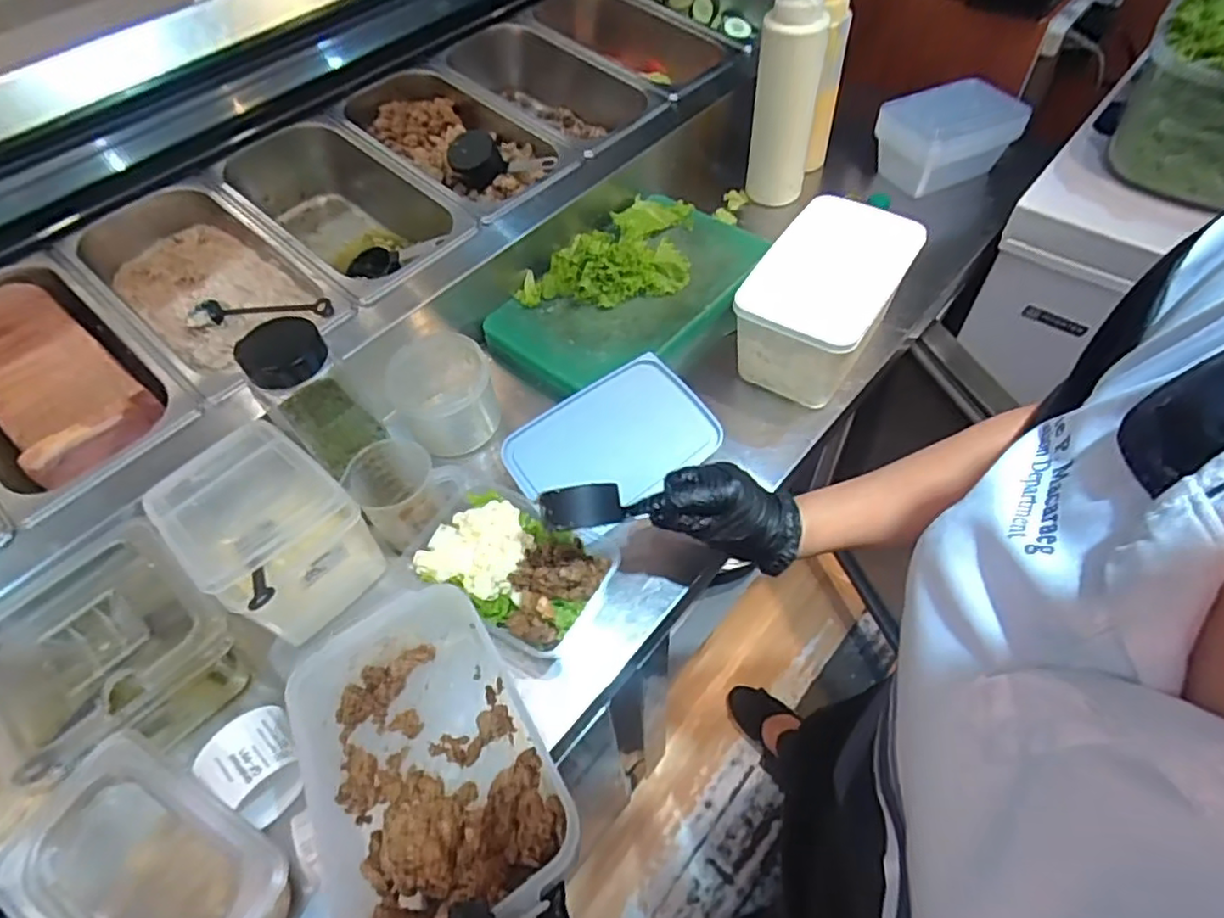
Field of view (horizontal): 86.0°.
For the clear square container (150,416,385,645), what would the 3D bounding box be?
[{"bbox_3d":[-0.299,0.062,0.582,0.178,0.111,0.131,31,62,23],"label":"clear square container"}]

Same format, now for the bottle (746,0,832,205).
[{"bbox_3d":[0.226,-0.463,0.855,0.082,0.253,0.071,14,56,13],"label":"bottle"}]

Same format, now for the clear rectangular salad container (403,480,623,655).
[{"bbox_3d":[-0.096,0.092,0.585,0.186,0.055,0.116,22,58,18],"label":"clear rectangular salad container"}]

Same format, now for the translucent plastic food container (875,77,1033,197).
[{"bbox_3d":[0.481,-0.461,0.928,0.172,0.101,0.126,-25,57,-14],"label":"translucent plastic food container"}]

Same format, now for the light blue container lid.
[{"bbox_3d":[0.003,-0.016,0.675,0.202,0.014,0.130,-34,78,-19],"label":"light blue container lid"}]

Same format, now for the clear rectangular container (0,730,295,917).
[{"bbox_3d":[-0.297,0.284,0.441,0.176,0.095,0.110,24,59,20],"label":"clear rectangular container"}]

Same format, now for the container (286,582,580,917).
[{"bbox_3d":[-0.125,0.182,0.408,0.141,0.072,0.221,-29,57,-16],"label":"container"}]

